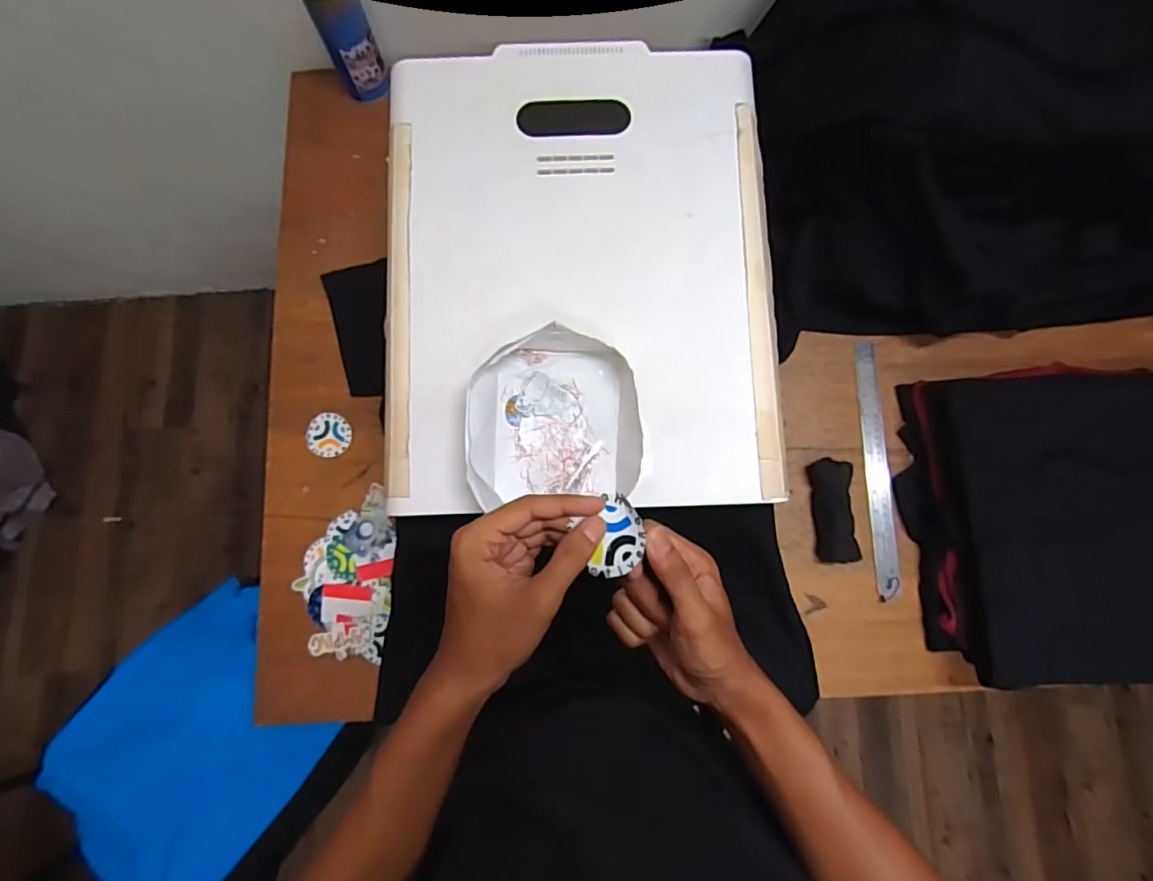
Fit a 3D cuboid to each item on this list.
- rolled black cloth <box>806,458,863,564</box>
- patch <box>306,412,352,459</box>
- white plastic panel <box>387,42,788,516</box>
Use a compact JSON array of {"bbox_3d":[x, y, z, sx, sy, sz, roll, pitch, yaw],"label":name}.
[{"bbox_3d":[0.322,0.087,0.684,0.044,0.027,0.126,-2,81,-2],"label":"rolled black cloth"},{"bbox_3d":[-0.321,-0.007,0.713,0.054,0.005,0.058,3,76,-11],"label":"patch"},{"bbox_3d":[0.003,-0.184,0.575,0.397,0.022,0.499,-2,81,-2],"label":"white plastic panel"}]

